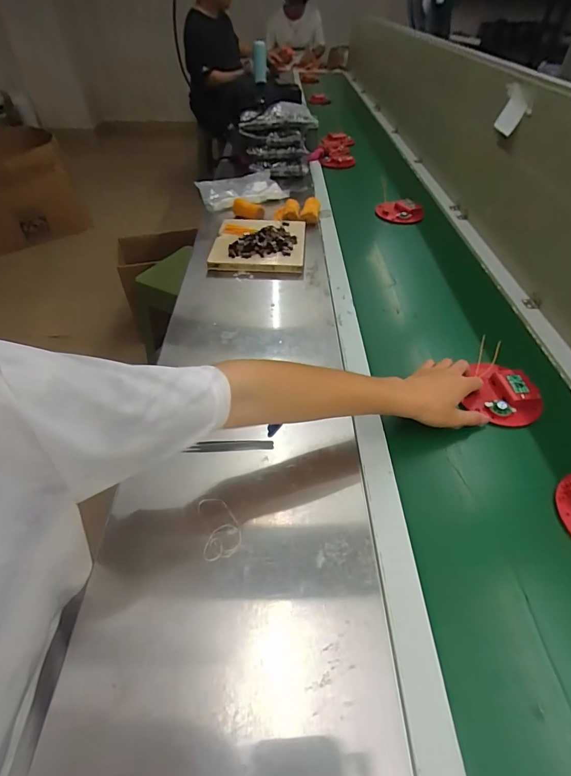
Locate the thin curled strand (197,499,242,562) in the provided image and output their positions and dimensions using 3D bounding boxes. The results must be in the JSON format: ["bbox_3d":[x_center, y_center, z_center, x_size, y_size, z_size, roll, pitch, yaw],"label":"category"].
[{"bbox_3d":[-0.074,0.156,0.433,0.042,0.015,0.069,-10,48,-9],"label":"thin curled strand"}]

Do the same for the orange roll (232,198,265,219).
[{"bbox_3d":[-0.095,-0.458,0.971,0.077,0.035,0.034,18,50,16],"label":"orange roll"}]

